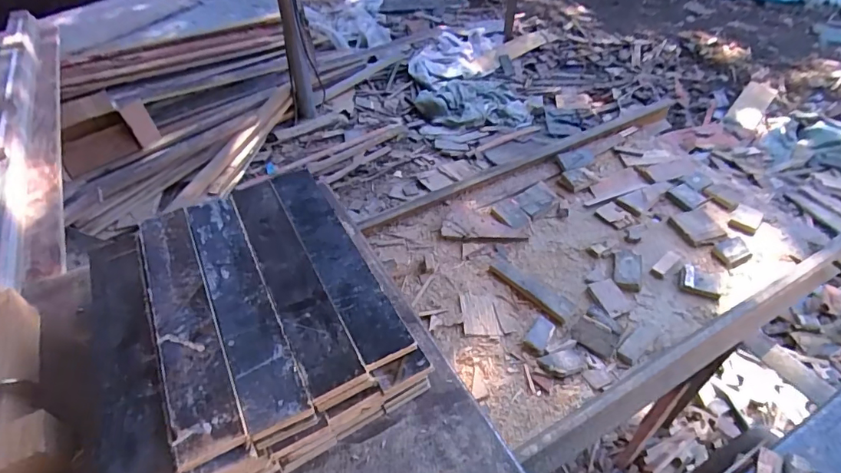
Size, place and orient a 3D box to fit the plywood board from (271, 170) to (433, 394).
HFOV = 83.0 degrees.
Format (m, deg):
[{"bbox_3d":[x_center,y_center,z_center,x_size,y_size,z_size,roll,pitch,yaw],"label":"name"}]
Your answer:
[{"bbox_3d":[-0.115,0.030,0.639,0.066,0.023,0.393,-21,47,-21],"label":"plywood board"}]

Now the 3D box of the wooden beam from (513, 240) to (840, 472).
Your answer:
[{"bbox_3d":[0.458,0.146,0.724,0.755,0.070,0.045,-21,47,-21],"label":"wooden beam"}]

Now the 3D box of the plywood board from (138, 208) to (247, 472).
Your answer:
[{"bbox_3d":[-0.278,0.090,0.556,0.061,0.011,0.356,-22,50,-18],"label":"plywood board"}]

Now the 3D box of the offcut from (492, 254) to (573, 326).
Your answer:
[{"bbox_3d":[0.186,0.086,0.806,0.049,0.017,0.160,-35,55,-27],"label":"offcut"}]

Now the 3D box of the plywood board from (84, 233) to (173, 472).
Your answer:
[{"bbox_3d":[-0.333,0.135,0.529,0.074,0.023,0.358,-22,50,-18],"label":"plywood board"}]

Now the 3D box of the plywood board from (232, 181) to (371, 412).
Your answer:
[{"bbox_3d":[-0.170,0.046,0.610,0.061,0.016,0.366,-20,47,-21],"label":"plywood board"}]

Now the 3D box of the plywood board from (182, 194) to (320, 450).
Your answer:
[{"bbox_3d":[-0.220,0.075,0.582,0.068,0.017,0.365,-20,46,-21],"label":"plywood board"}]

